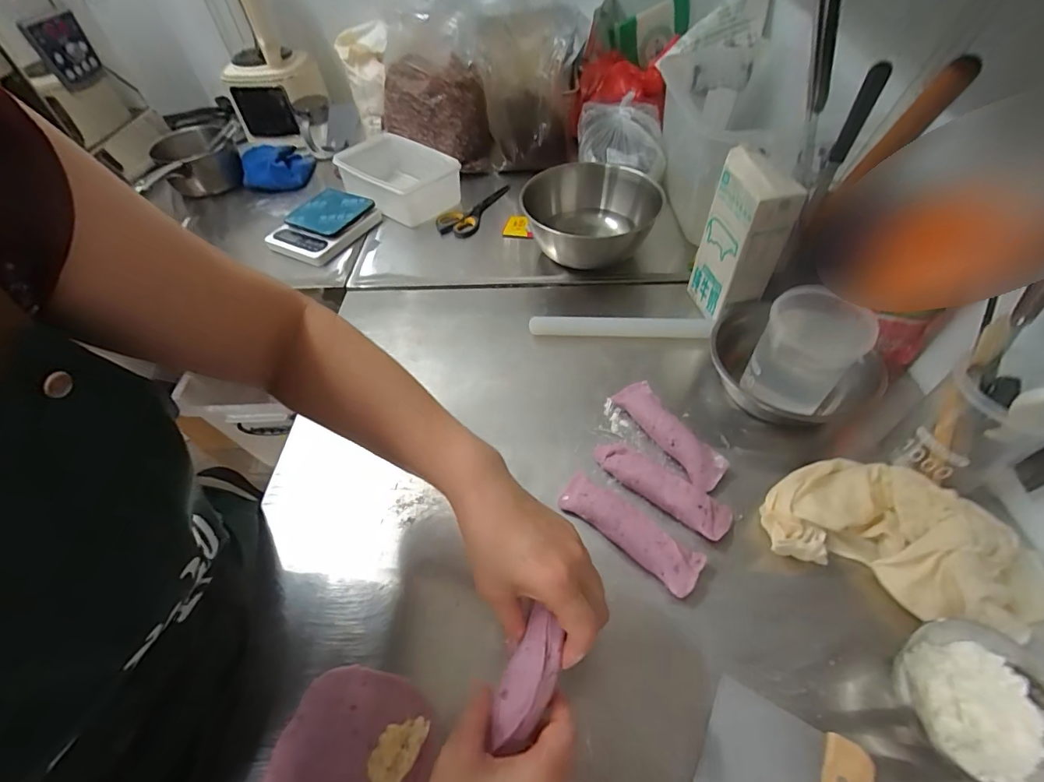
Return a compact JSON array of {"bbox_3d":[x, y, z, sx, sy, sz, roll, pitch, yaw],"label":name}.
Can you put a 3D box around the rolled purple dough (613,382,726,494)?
[{"bbox_3d":[0.174,0.051,0.540,0.044,0.042,0.153,-28,54,-16],"label":"rolled purple dough"}]

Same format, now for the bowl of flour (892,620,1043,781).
[{"bbox_3d":[0.354,0.243,0.352,0.101,0.048,0.109,-9,51,-1],"label":"bowl of flour"}]

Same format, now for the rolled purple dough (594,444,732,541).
[{"bbox_3d":[0.148,0.105,0.496,0.154,0.042,0.043,28,60,25],"label":"rolled purple dough"}]

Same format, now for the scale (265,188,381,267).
[{"bbox_3d":[-0.366,-0.302,0.840,0.138,0.046,0.172,19,55,18],"label":"scale"}]

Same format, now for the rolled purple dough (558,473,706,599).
[{"bbox_3d":[0.107,0.145,0.470,0.155,0.042,0.049,31,61,27],"label":"rolled purple dough"}]

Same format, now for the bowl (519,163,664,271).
[{"bbox_3d":[0.121,-0.271,0.753,0.205,0.112,0.213,-2,52,2],"label":"bowl"}]

